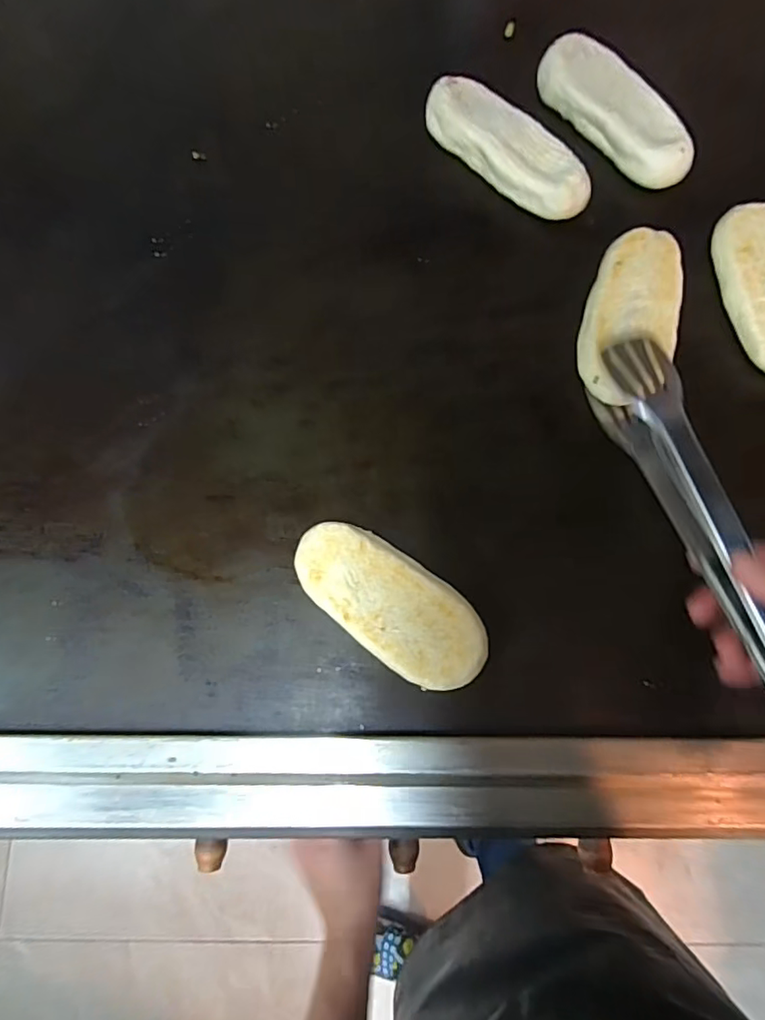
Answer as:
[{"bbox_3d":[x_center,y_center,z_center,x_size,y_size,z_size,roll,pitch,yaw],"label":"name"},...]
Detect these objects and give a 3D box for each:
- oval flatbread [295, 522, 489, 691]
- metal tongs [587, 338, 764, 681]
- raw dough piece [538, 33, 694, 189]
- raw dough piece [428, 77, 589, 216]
[{"bbox_3d":[0.005,0.064,0.358,0.141,0.027,0.064,36,80,9],"label":"oval flatbread"},{"bbox_3d":[0.208,0.012,0.338,0.036,0.044,0.269,-16,71,-2],"label":"metal tongs"},{"bbox_3d":[0.196,-0.332,0.439,0.053,0.034,0.154,-36,78,-7],"label":"raw dough piece"},{"bbox_3d":[0.104,-0.299,0.436,0.051,0.031,0.157,-43,79,-8],"label":"raw dough piece"}]

